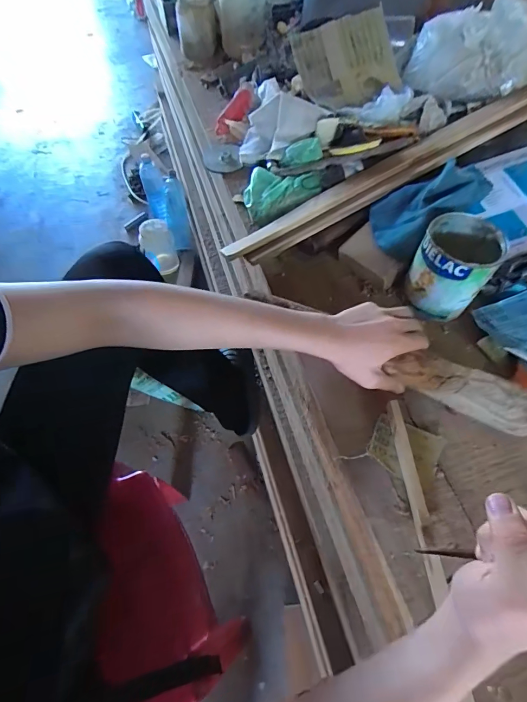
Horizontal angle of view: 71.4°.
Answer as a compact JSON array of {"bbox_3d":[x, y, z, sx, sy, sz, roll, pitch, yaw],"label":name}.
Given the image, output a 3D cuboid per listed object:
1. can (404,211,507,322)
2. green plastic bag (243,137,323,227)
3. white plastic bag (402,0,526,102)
[{"bbox_3d":[0.260,-0.116,0.513,0.092,0.106,0.101,0,57,0],"label":"can"},{"bbox_3d":[0.040,-0.303,0.647,0.175,0.054,0.127,-29,62,-18],"label":"green plastic bag"},{"bbox_3d":[0.428,-0.586,0.714,0.225,0.106,0.157,-8,58,-5],"label":"white plastic bag"}]

